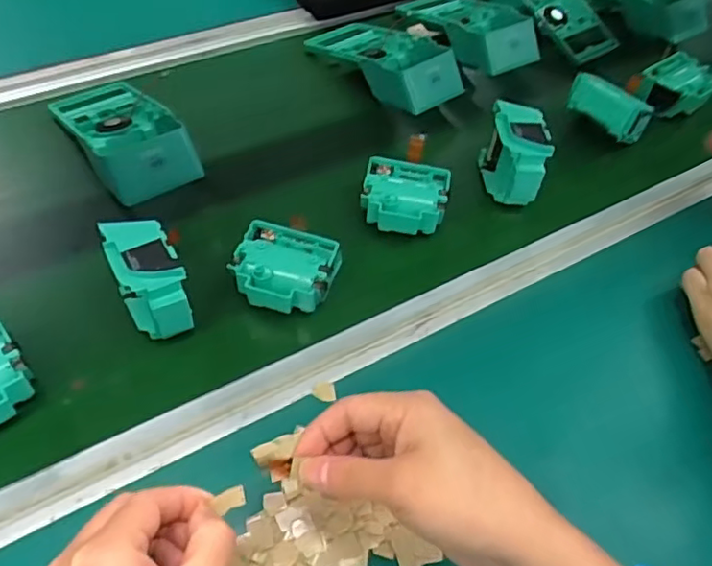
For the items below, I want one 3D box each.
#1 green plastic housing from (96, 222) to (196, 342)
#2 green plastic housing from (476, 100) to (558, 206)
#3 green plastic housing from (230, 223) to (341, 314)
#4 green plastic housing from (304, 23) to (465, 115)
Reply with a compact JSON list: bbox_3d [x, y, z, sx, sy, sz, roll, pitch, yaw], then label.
[{"bbox_3d":[-0.151,0.000,0.455,0.042,0.074,0.079,-22,59,-22],"label":"green plastic housing"},{"bbox_3d":[0.142,-0.112,0.566,0.039,0.078,0.082,2,53,-6],"label":"green plastic housing"},{"bbox_3d":[-0.056,-0.006,0.489,0.077,0.039,0.064,17,53,5],"label":"green plastic housing"},{"bbox_3d":[0.030,-0.244,0.670,0.087,0.053,0.186,-28,62,-25],"label":"green plastic housing"}]

